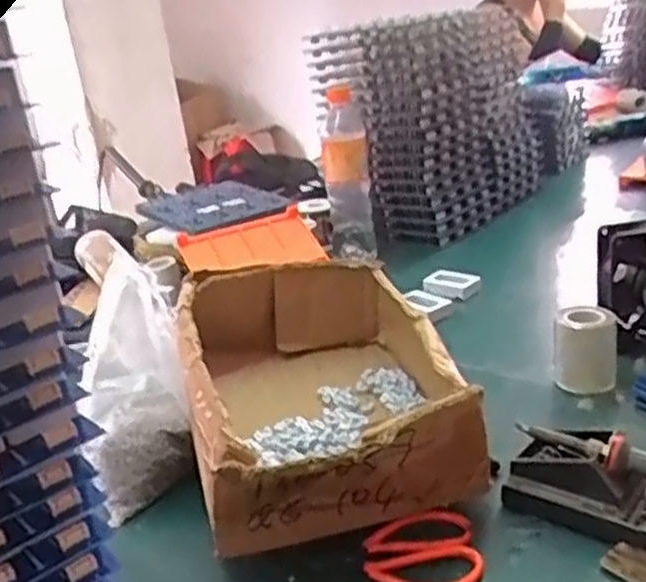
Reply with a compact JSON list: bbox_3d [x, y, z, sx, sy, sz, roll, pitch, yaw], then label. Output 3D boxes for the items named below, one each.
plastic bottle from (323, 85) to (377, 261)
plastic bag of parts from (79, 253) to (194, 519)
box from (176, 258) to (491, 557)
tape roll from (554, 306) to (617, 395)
[{"bbox_3d":[0.034,-0.160,1.107,0.066,0.227,0.066,-9,21,-4],"label":"plastic bottle"},{"bbox_3d":[-0.166,0.069,0.665,0.091,0.158,0.162,-14,23,-18],"label":"plastic bag of parts"},{"bbox_3d":[-0.002,0.077,0.630,0.203,0.112,0.273,-11,23,-11],"label":"box"},{"bbox_3d":[0.231,0.050,0.692,0.043,0.065,0.043,-7,21,2],"label":"tape roll"}]

